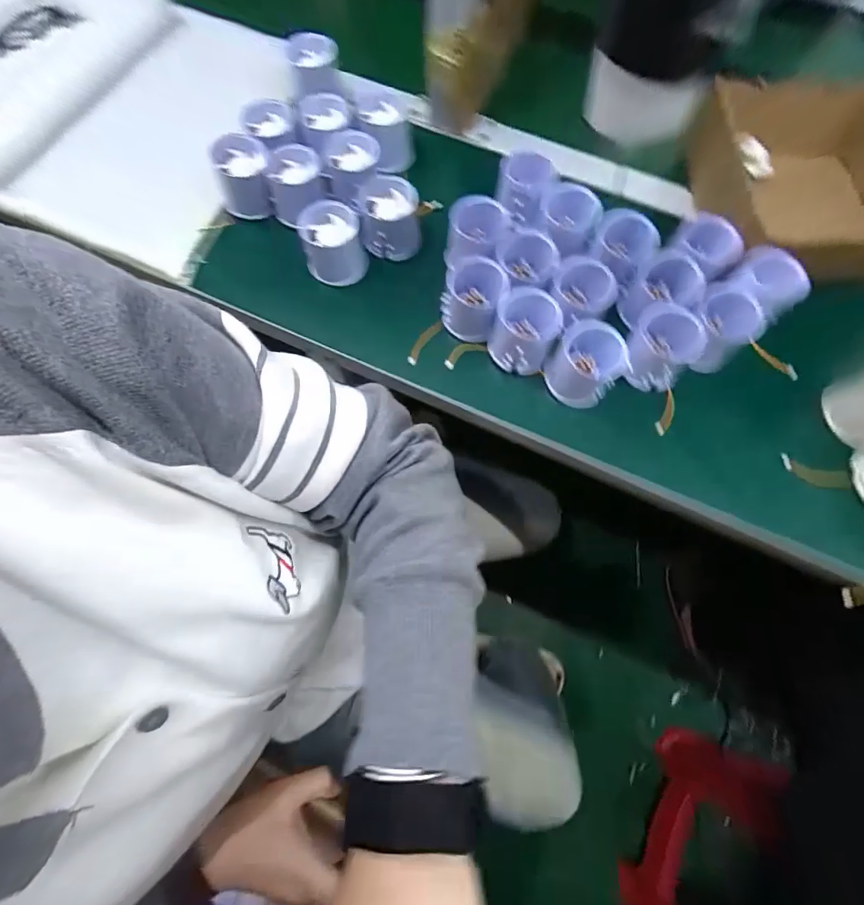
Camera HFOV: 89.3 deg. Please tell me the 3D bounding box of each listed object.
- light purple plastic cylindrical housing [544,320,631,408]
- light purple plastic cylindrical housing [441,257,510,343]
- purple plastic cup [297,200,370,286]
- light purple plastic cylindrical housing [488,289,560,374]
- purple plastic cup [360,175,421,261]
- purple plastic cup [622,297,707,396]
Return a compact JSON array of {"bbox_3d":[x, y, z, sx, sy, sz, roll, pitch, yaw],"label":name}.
[{"bbox_3d":[0.136,-0.077,0.387,0.059,0.045,0.058,0,72,-1],"label":"light purple plastic cylindrical housing"},{"bbox_3d":[0.038,-0.140,0.407,0.056,0.060,0.054,0,72,-1],"label":"light purple plastic cylindrical housing"},{"bbox_3d":[-0.097,-0.202,0.430,0.059,0.050,0.057,0,72,-1],"label":"purple plastic cup"},{"bbox_3d":[0.083,-0.110,0.394,0.055,0.051,0.058,0,72,-1],"label":"light purple plastic cylindrical housing"},{"bbox_3d":[-0.041,-0.233,0.442,0.057,0.054,0.058,2,72,0],"label":"purple plastic cup"},{"bbox_3d":[0.203,-0.093,0.391,0.056,0.054,0.056,0,72,-1],"label":"purple plastic cup"}]

